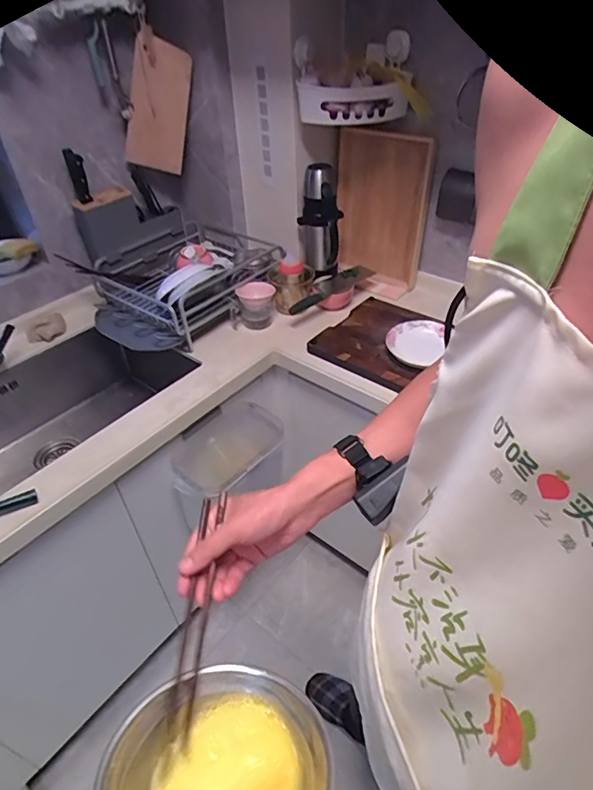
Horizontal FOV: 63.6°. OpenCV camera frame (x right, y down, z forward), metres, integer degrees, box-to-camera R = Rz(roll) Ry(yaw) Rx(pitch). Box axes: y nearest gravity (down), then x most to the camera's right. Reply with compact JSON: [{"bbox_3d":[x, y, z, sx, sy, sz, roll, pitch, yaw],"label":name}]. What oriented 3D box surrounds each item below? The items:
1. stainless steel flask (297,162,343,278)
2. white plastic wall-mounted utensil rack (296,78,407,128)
[{"bbox_3d":[0.067,-0.451,1.257,0.104,0.262,0.109,-11,41,-9],"label":"stainless steel flask"},{"bbox_3d":[0.124,-0.665,1.091,0.243,0.084,0.074,3,41,7],"label":"white plastic wall-mounted utensil rack"}]

